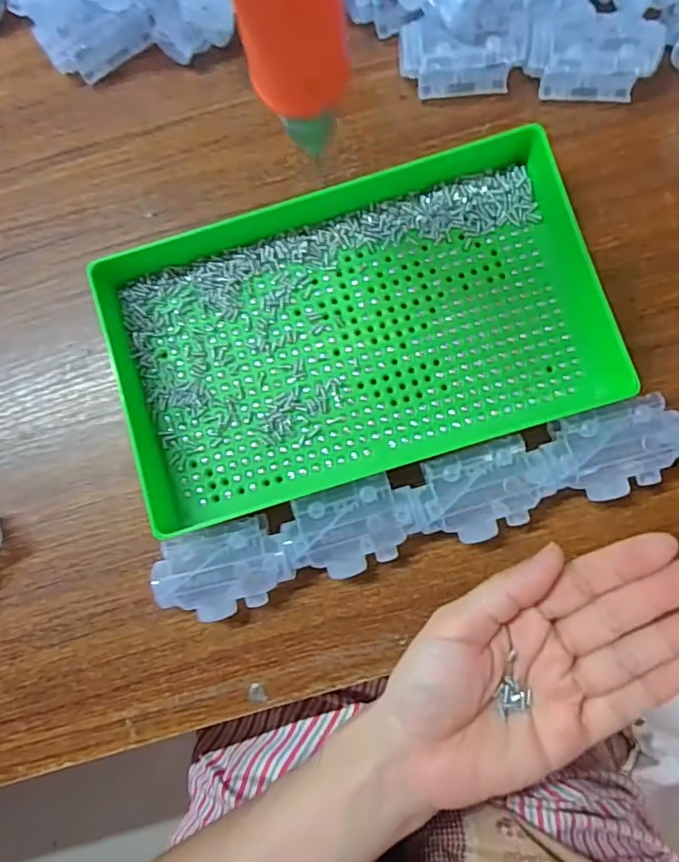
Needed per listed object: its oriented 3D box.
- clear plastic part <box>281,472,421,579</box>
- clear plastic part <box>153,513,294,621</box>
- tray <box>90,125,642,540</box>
[{"bbox_3d":[0.007,0.050,0.289,0.065,0.022,0.046,-18,84,1],"label":"clear plastic part"},{"bbox_3d":[-0.059,0.071,0.290,0.067,0.023,0.046,-15,84,1],"label":"clear plastic part"},{"bbox_3d":[0.013,-0.055,0.291,0.253,0.029,0.151,-18,84,1],"label":"tray"}]

